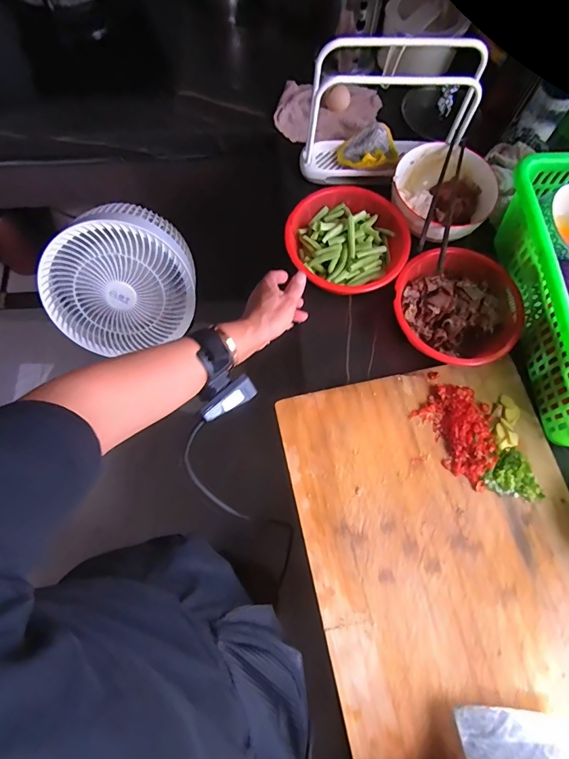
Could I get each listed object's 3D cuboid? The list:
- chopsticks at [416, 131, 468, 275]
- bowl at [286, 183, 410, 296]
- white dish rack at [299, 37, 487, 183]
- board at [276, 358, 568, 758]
[{"bbox_3d":[0.230,-0.258,0.582,0.040,0.028,0.236,18,73,4],"label":"chopsticks"},{"bbox_3d":[0.091,-0.203,0.598,0.165,0.049,0.173,0,73,-1],"label":"bowl"},{"bbox_3d":[0.151,-0.381,0.586,0.243,0.184,0.106,2,73,0],"label":"white dish rack"},{"bbox_3d":[0.214,0.211,0.479,0.355,0.021,0.460,-12,73,-5],"label":"board"}]

